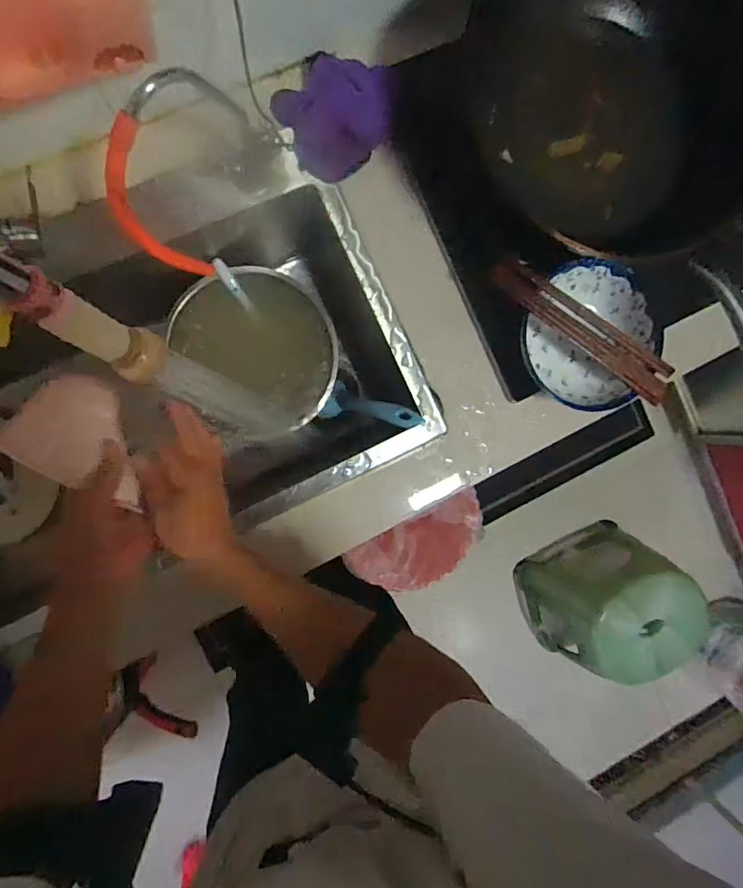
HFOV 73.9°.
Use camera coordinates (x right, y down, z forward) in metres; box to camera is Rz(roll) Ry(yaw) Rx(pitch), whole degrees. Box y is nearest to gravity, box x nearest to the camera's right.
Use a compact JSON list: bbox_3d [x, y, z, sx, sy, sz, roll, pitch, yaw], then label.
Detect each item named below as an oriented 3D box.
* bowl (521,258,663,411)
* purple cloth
[{"bbox_3d":[0.257,-0.127,0.593,0.141,0.065,0.160,20,90,-8],"label":"bowl"},{"bbox_3d":[-0.036,-0.375,0.563,0.100,0.054,0.122,43,87,-7],"label":"purple cloth"}]

